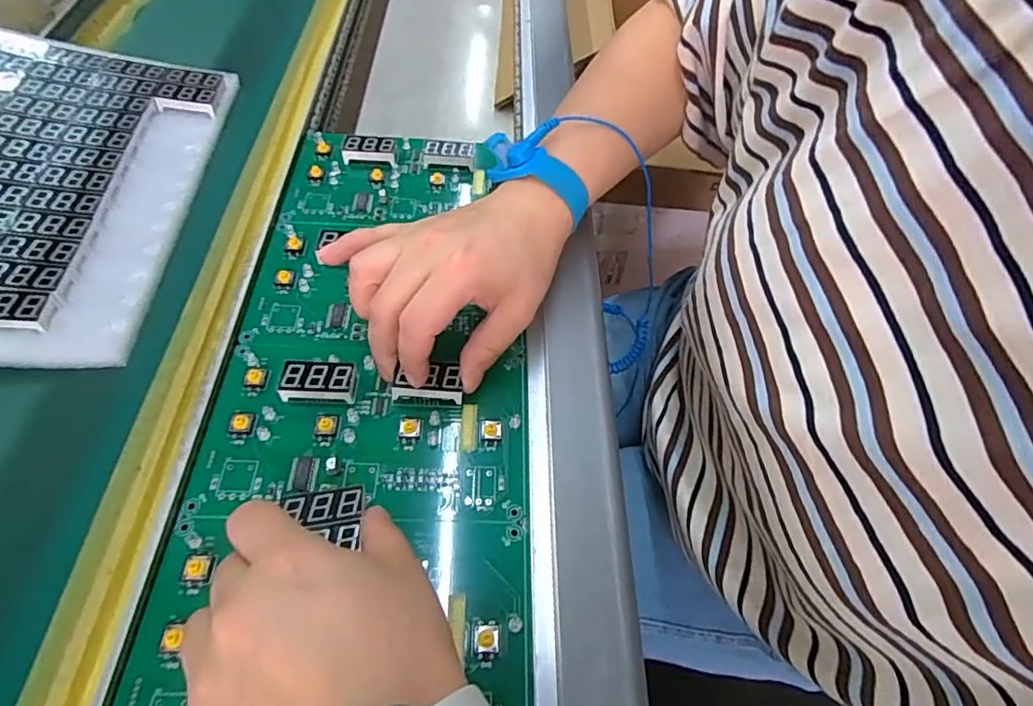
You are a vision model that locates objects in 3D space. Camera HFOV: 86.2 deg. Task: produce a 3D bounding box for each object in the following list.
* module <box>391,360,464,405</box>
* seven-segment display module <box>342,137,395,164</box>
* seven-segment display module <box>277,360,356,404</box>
[{"bbox_3d":[-0.050,0.016,0.305,0.038,0.013,0.020,-3,56,-7],"label":"module"},{"bbox_3d":[-0.112,-0.153,0.417,0.039,0.009,0.021,2,55,-3],"label":"seven-segment display module"},{"bbox_3d":[-0.110,0.016,0.305,0.040,0.012,0.021,0,55,-5],"label":"seven-segment display module"}]

